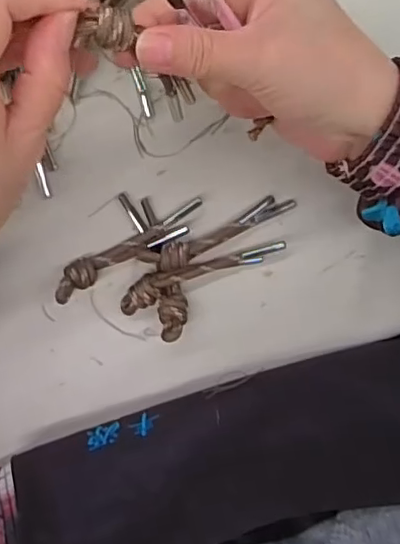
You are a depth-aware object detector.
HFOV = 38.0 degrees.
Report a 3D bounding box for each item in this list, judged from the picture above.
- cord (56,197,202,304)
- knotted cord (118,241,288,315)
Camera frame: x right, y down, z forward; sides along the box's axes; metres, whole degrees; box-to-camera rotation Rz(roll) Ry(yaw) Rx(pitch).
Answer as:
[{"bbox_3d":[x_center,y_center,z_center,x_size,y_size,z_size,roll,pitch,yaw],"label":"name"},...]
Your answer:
[{"bbox_3d":[-0.038,-0.013,0.316,0.089,0.020,0.016,-29,95,3],"label":"cord"},{"bbox_3d":[0.000,-0.001,0.319,0.095,0.018,0.016,-22,95,2],"label":"knotted cord"}]

